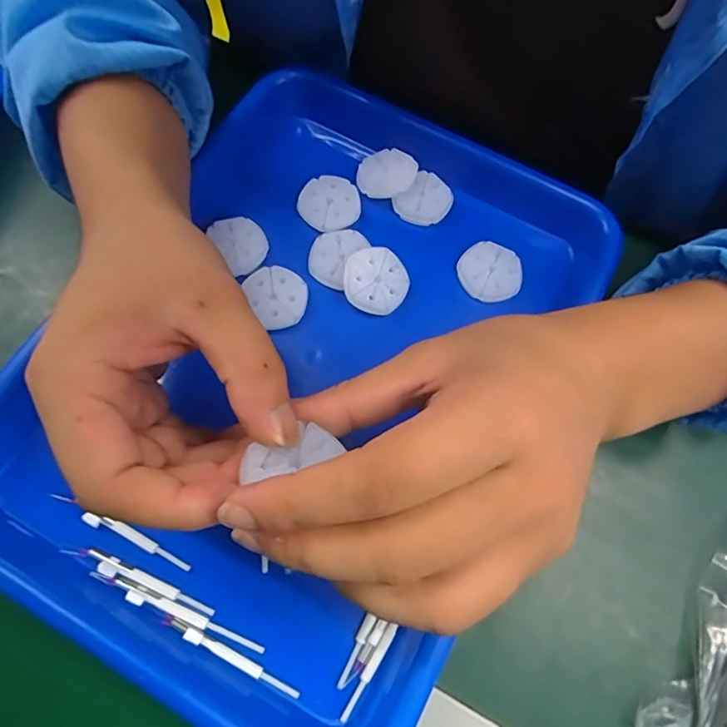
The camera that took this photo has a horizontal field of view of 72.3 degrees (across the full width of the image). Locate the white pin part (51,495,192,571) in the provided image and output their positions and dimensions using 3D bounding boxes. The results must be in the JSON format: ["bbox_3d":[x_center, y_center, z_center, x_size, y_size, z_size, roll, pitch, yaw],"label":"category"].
[{"bbox_3d":[-0.119,0.081,0.242,0.076,0.004,0.007,24,71,6],"label":"white pin part"}]

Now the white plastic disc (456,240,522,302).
[{"bbox_3d":[0.076,-0.055,0.299,0.036,0.005,0.036,1,70,-2],"label":"white plastic disc"}]

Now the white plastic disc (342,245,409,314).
[{"bbox_3d":[0.007,-0.048,0.286,0.037,0.004,0.038,1,85,-11],"label":"white plastic disc"}]

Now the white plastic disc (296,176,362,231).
[{"bbox_3d":[-0.021,-0.099,0.307,0.036,0.004,0.037,1,70,-2],"label":"white plastic disc"}]

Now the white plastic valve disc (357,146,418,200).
[{"bbox_3d":[0.015,-0.121,0.313,0.036,0.007,0.034,6,70,0],"label":"white plastic valve disc"}]

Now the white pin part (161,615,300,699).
[{"bbox_3d":[-0.061,0.133,0.226,0.069,0.006,0.005,26,71,7],"label":"white pin part"}]

